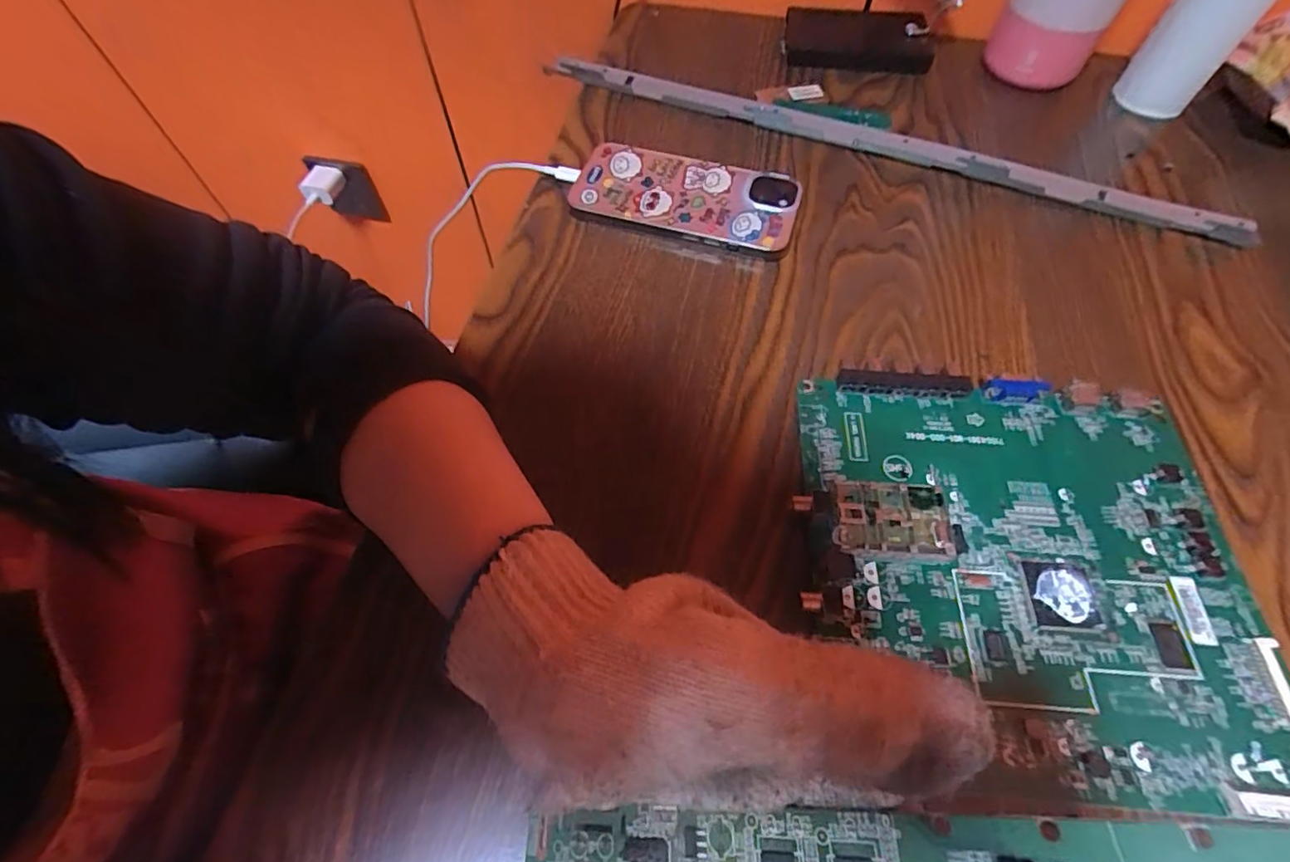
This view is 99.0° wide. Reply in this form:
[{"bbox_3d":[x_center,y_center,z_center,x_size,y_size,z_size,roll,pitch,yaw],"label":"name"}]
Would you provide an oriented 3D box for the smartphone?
[{"bbox_3d":[0.026,-0.156,0.366,0.148,0.015,0.068,17,62,10],"label":"smartphone"}]

